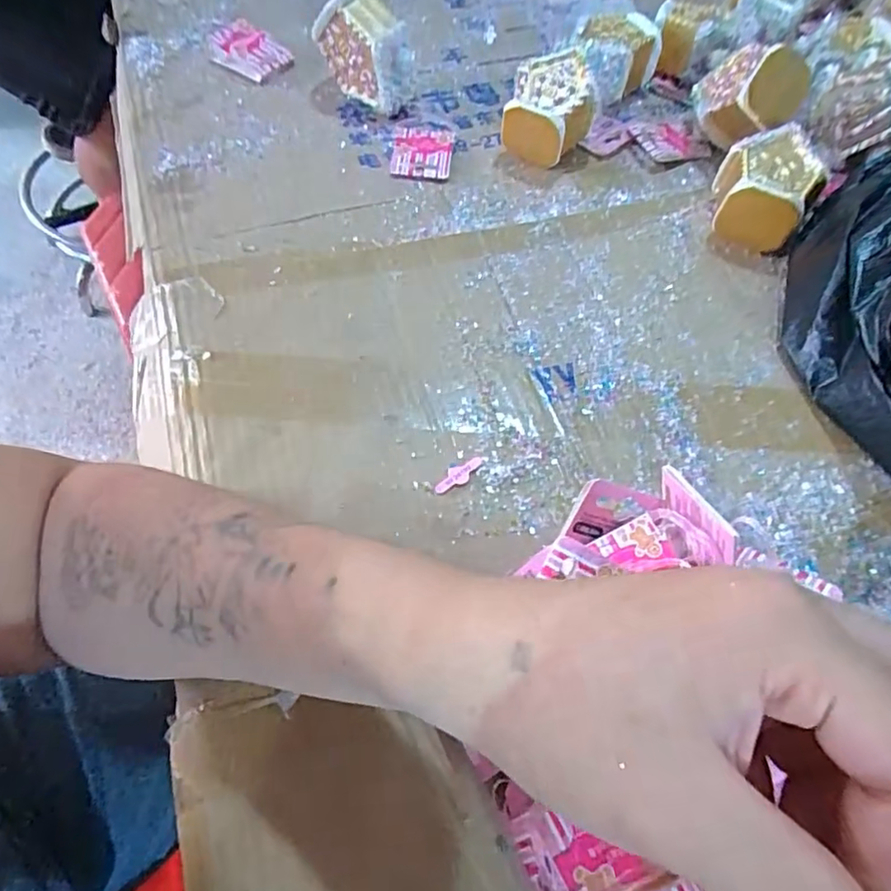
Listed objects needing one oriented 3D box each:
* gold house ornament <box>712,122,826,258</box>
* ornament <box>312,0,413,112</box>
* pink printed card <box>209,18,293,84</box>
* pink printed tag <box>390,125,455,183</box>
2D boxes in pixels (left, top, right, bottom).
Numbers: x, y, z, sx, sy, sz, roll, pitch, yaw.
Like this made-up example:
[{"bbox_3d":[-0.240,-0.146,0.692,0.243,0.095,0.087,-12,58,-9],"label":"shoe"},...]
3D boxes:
[{"bbox_3d":[0.227,-0.182,0.434,0.066,0.050,0.085,30,63,14],"label":"gold house ornament"},{"bbox_3d":[-0.063,-0.323,0.487,0.069,0.075,0.050,37,65,17],"label":"ornament"},{"bbox_3d":[-0.172,-0.344,0.525,0.068,0.016,0.050,36,64,16],"label":"pink printed card"},{"bbox_3d":[-0.019,-0.234,0.479,0.047,0.005,0.065,5,61,3],"label":"pink printed tag"}]

